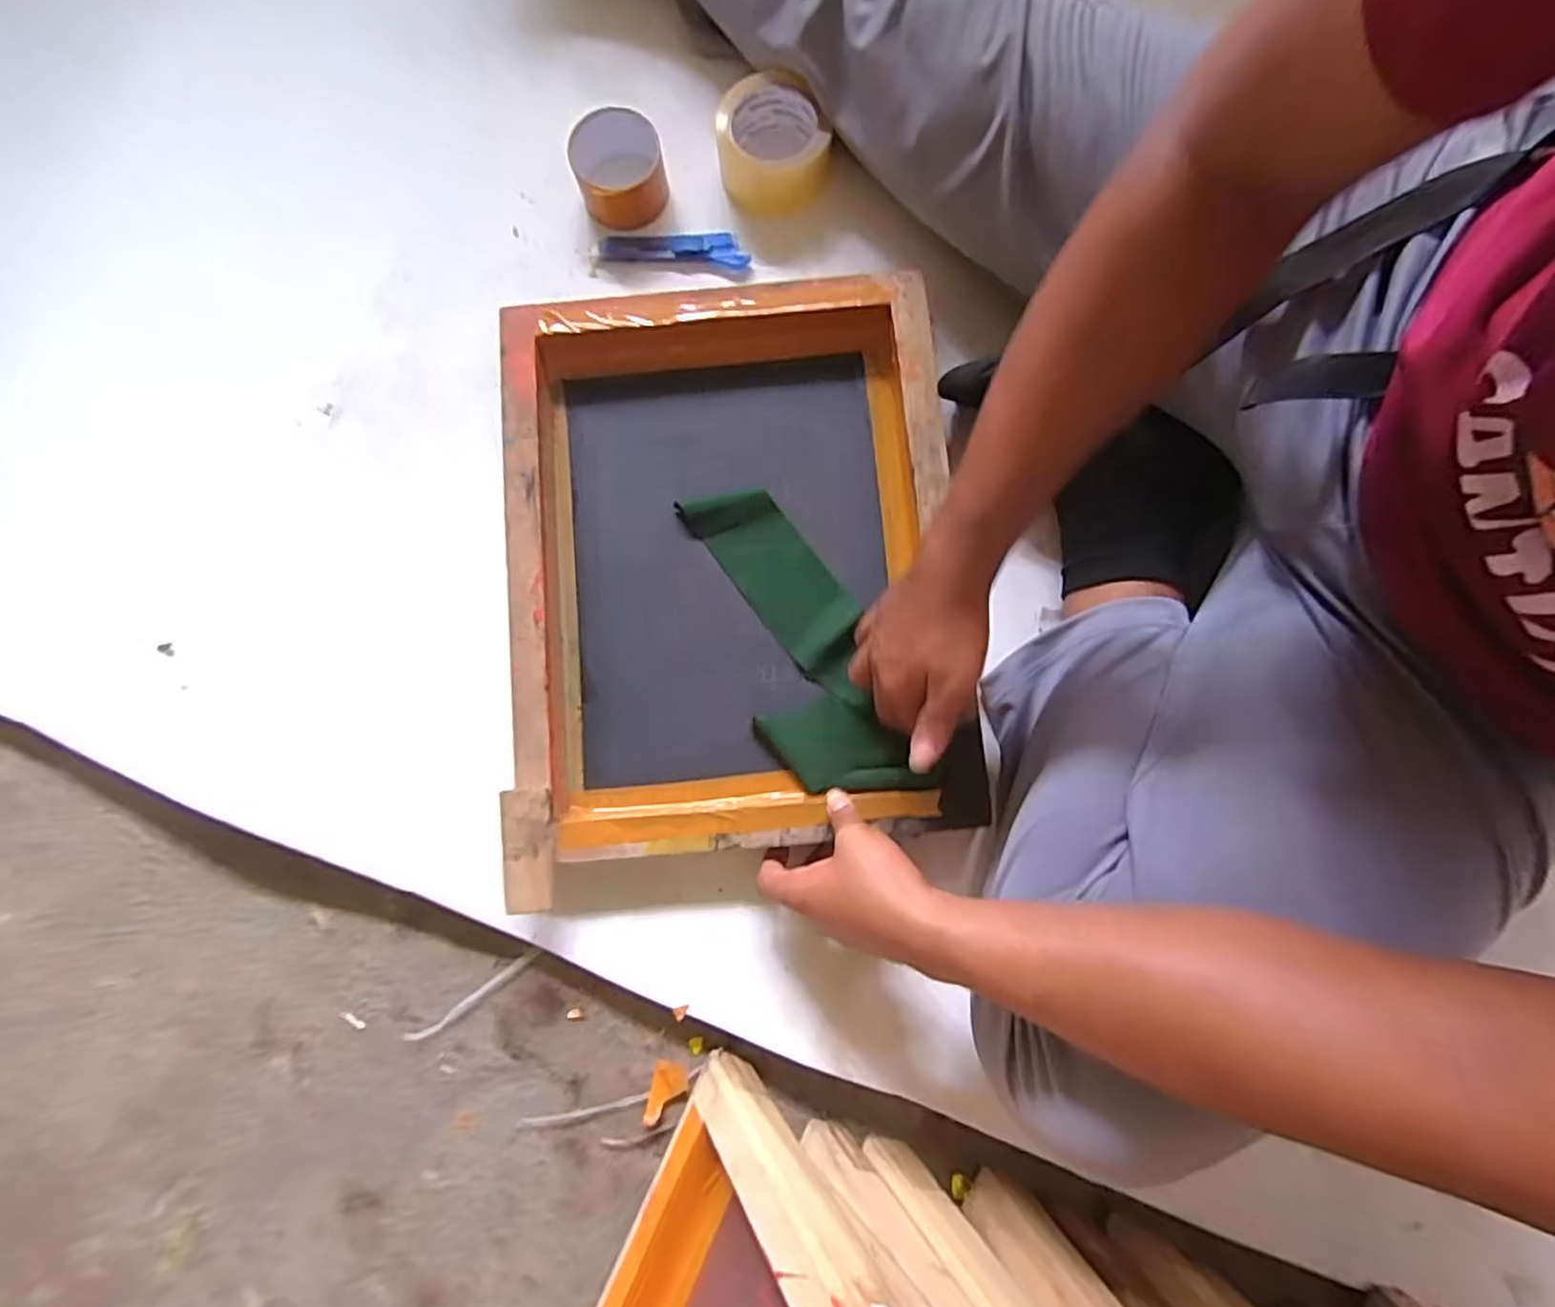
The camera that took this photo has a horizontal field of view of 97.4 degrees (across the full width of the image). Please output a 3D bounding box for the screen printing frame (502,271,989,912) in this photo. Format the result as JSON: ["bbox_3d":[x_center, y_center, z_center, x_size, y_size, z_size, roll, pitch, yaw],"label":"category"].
[{"bbox_3d":[-0.037,-0.071,0.557,0.354,0.069,0.447,-4,79,0],"label":"screen printing frame"}]

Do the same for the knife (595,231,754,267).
[{"bbox_3d":[-0.097,-0.372,0.630,0.138,0.016,0.027,0,79,1],"label":"knife"}]

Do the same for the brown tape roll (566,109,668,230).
[{"bbox_3d":[-0.143,-0.441,0.623,0.082,0.052,0.072,-19,79,-3],"label":"brown tape roll"}]

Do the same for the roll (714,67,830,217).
[{"bbox_3d":[-0.005,-0.459,0.617,0.098,0.050,0.101,0,79,1],"label":"roll"}]

